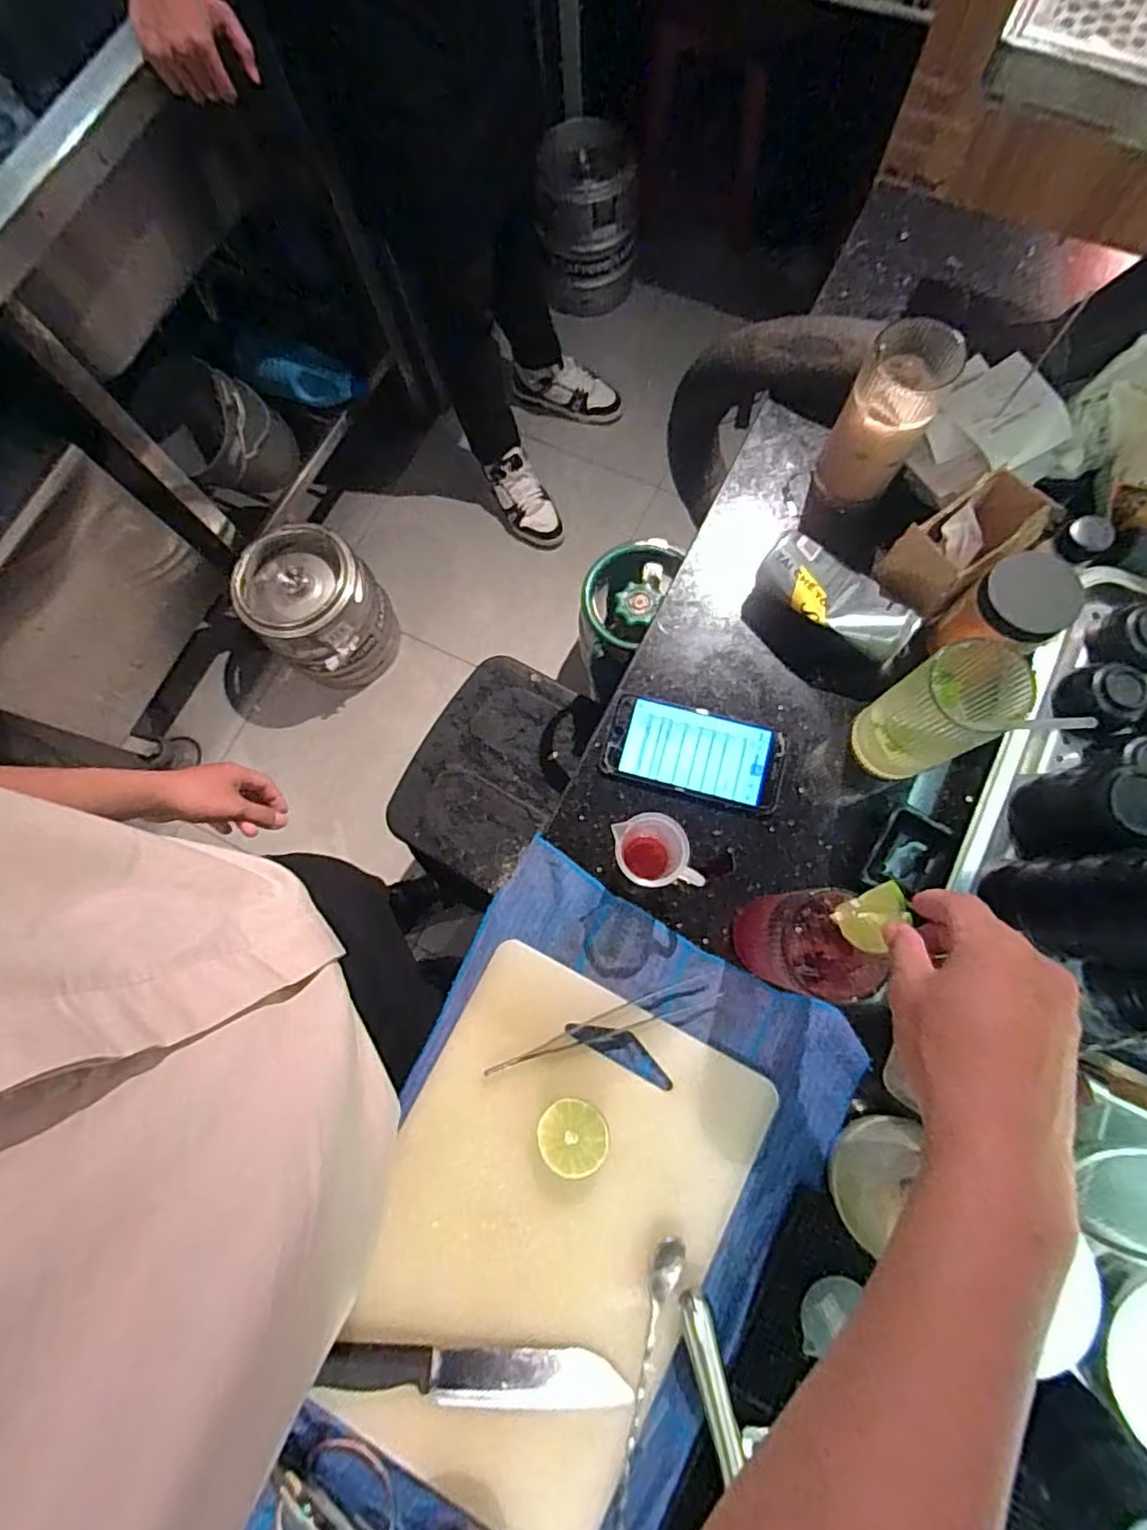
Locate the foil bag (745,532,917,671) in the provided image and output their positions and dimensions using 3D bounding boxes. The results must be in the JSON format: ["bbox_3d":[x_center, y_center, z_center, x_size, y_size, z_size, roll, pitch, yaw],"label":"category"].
[{"bbox_3d":[0.228,-0.146,0.562,0.138,0.051,0.077,31,80,9],"label":"foil bag"}]

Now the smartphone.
[{"bbox_3d":[0.107,-0.013,0.559,0.155,0.008,0.077,15,76,5],"label":"smartphone"}]

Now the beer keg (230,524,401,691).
[{"bbox_3d":[-0.511,-0.309,1.312,0.244,0.299,0.227,-1,76,3],"label":"beer keg"}]

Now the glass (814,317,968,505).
[{"bbox_3d":[0.264,-0.295,0.547,0.071,0.133,0.072,0,75,1],"label":"glass"}]

